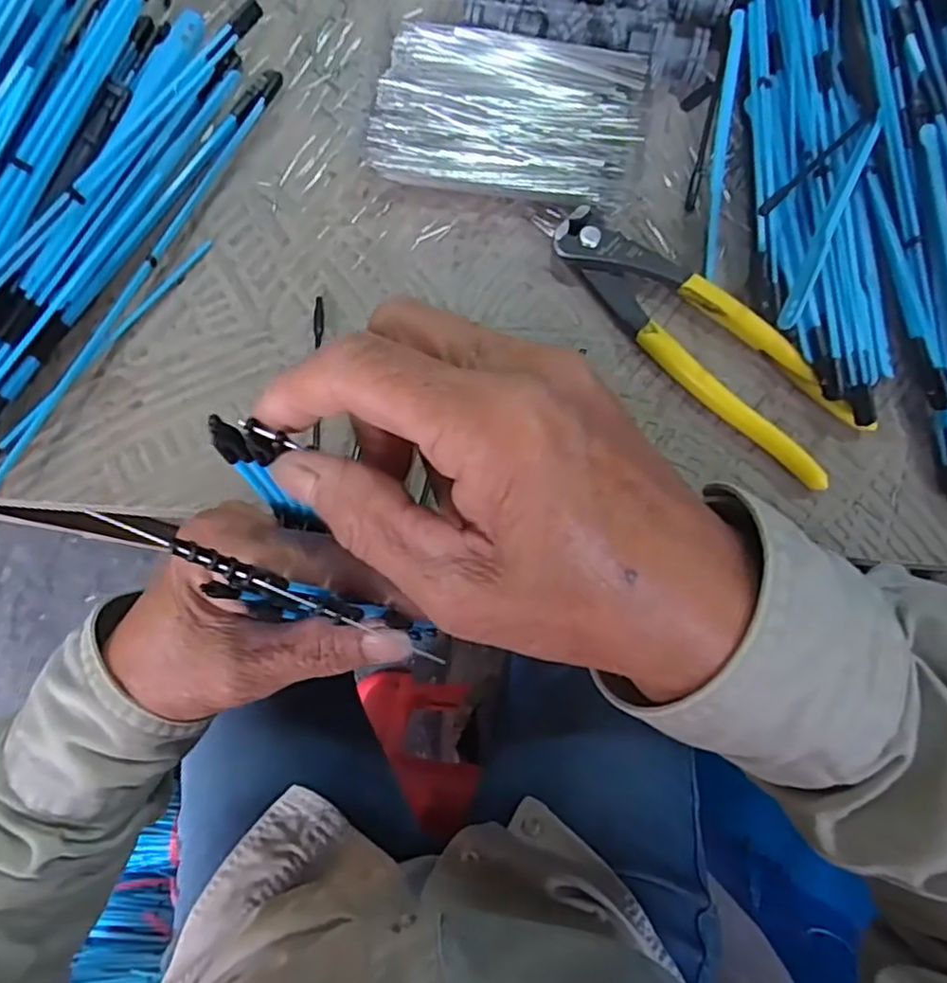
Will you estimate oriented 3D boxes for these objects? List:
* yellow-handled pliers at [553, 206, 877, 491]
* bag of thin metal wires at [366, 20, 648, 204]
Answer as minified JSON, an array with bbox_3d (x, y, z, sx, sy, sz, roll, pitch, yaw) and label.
[{"bbox_3d":[0.106,-0.073,0.307,0.047,0.018,0.163,-43,82,-7],"label":"yellow-handled pliers"},{"bbox_3d":[0.018,-0.190,0.332,0.132,0.015,0.082,7,80,2],"label":"bag of thin metal wires"}]

